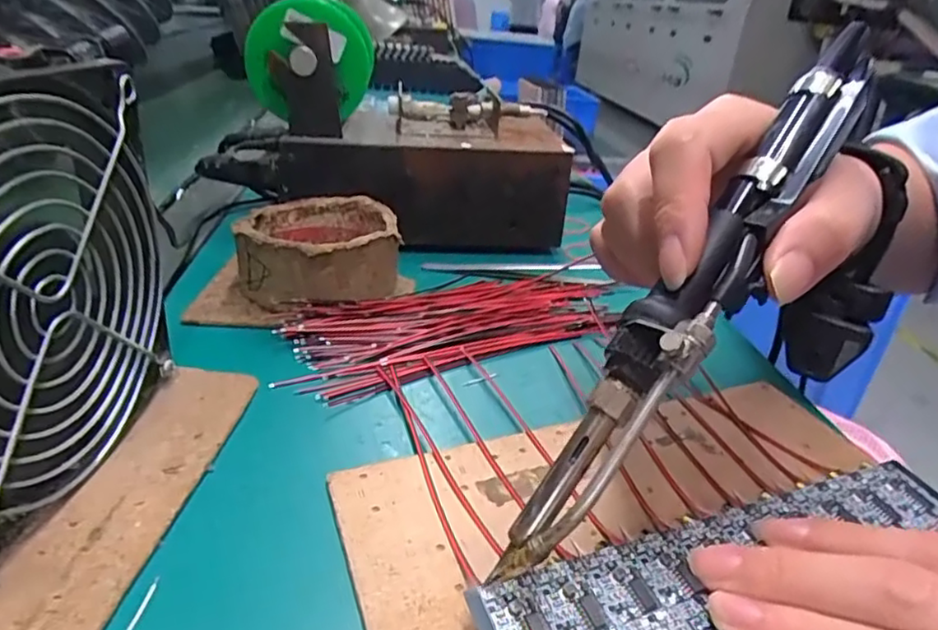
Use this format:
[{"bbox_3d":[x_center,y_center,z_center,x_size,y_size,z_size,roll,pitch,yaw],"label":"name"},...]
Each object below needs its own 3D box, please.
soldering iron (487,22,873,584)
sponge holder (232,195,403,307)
[{"bbox_3d":[0.068,-0.013,0.176,0.025,0.018,0.194,27,73,38],"label":"soldering iron"},{"bbox_3d":[-0.079,-0.034,0.333,0.079,0.040,0.083,-2,27,-11],"label":"sponge holder"}]

